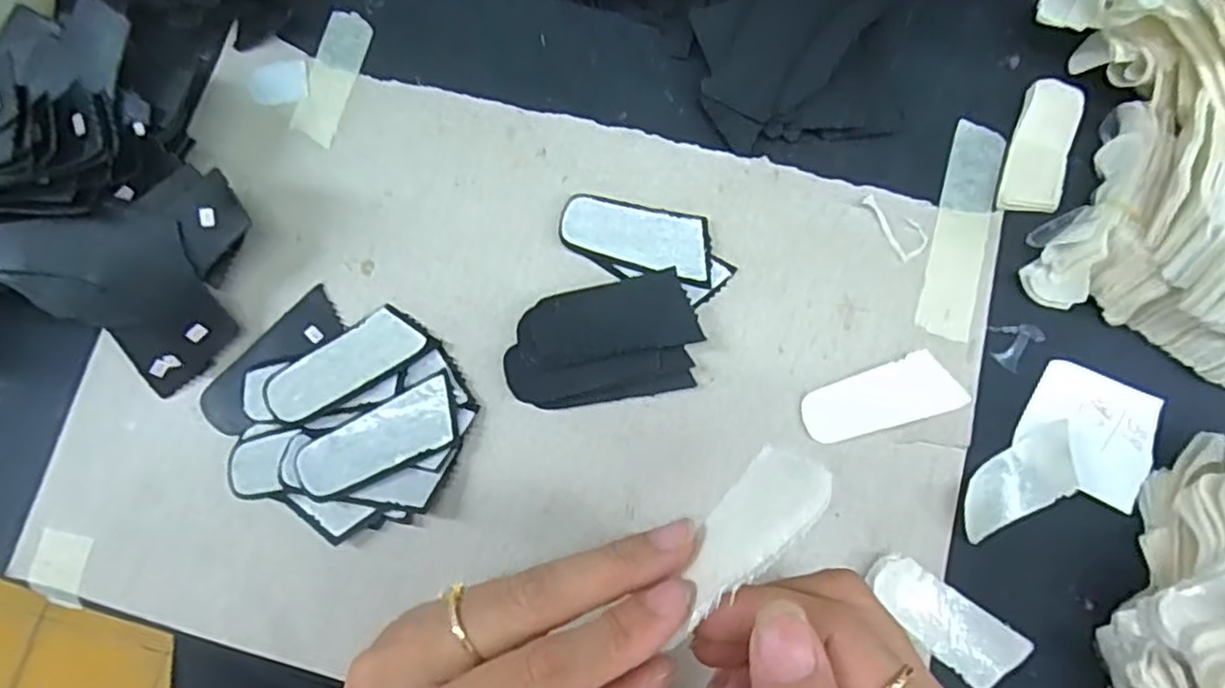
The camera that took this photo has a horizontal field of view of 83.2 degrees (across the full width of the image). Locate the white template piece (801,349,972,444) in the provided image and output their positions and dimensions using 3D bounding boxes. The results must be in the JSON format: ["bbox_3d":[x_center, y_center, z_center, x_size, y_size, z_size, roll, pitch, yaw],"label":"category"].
[{"bbox_3d":[0.118,0.024,0.305,0.067,0.004,0.027,-17,75,3],"label":"white template piece"}]

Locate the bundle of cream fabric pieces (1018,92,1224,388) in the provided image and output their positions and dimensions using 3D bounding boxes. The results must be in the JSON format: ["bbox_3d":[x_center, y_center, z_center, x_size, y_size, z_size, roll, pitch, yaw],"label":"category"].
[{"bbox_3d":[0.269,-0.028,0.284,0.154,0.056,0.087,35,82,8],"label":"bundle of cream fabric pieces"}]

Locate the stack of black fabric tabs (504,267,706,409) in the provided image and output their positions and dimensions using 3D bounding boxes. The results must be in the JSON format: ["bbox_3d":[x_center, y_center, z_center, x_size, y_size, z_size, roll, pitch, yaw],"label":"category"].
[{"bbox_3d":[-0.005,0.000,0.309,0.084,0.013,0.050,-13,79,-1],"label":"stack of black fabric tabs"}]

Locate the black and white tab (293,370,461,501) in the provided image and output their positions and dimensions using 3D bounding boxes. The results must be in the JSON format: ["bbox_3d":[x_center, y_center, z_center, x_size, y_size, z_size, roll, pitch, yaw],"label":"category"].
[{"bbox_3d":[-0.101,0.042,0.298,0.072,0.004,0.031,-27,75,-11],"label":"black and white tab"}]

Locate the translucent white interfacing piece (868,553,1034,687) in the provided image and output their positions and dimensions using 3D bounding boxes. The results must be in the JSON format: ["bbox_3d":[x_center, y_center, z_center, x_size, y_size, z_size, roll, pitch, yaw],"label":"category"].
[{"bbox_3d":[0.137,0.115,0.285,0.067,0.005,0.028,35,81,8],"label":"translucent white interfacing piece"}]

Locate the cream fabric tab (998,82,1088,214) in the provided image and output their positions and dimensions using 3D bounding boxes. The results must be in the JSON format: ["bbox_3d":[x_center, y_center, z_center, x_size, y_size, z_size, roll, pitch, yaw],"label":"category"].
[{"bbox_3d":[0.203,-0.092,0.326,0.026,0.006,0.069,19,80,5],"label":"cream fabric tab"}]

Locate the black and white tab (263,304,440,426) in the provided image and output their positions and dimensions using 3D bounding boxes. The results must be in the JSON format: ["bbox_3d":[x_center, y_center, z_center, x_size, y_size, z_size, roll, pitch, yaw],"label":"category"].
[{"bbox_3d":[-0.118,0.009,0.309,0.072,0.004,0.031,-33,72,-15],"label":"black and white tab"}]

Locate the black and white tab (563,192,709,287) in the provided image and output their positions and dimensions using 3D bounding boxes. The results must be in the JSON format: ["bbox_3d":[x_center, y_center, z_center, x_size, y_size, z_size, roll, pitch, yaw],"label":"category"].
[{"bbox_3d":[0.012,-0.050,0.322,0.071,0.005,0.032,13,79,4],"label":"black and white tab"}]

